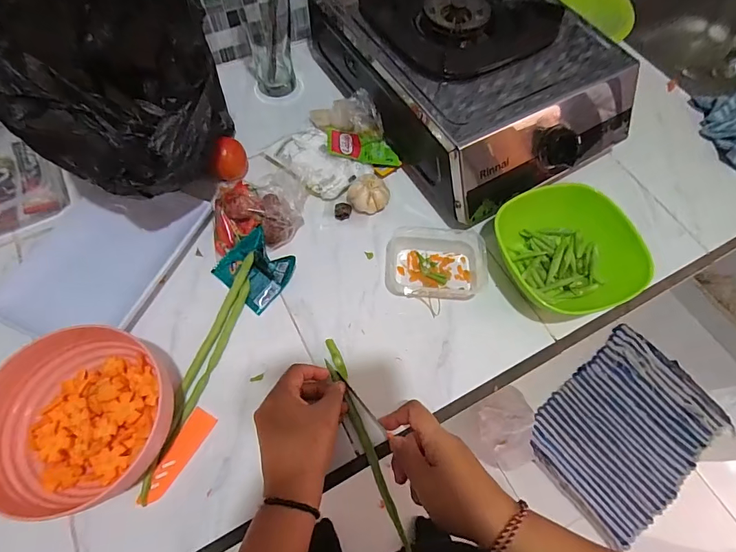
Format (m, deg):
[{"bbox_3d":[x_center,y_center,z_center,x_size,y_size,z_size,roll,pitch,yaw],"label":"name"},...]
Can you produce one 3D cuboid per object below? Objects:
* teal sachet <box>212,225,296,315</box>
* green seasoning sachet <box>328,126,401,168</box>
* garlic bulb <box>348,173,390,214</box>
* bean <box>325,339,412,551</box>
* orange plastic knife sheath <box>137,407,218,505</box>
[{"bbox_3d":[-0.128,-0.010,0.457,0.077,0.030,0.068,38,69,16],"label":"teal sachet"},{"bbox_3d":[-0.007,-0.171,0.533,0.102,0.013,0.052,10,64,3],"label":"green seasoning sachet"},{"bbox_3d":[0.001,-0.102,0.503,0.046,0.031,0.041,-28,68,-15],"label":"garlic bulb"},{"bbox_3d":[-0.005,0.156,0.392,0.016,0.010,0.201,-19,66,-11],"label":"bean"},{"bbox_3d":[-0.181,0.170,0.382,0.025,0.006,0.087,28,66,11],"label":"orange plastic knife sheath"}]

